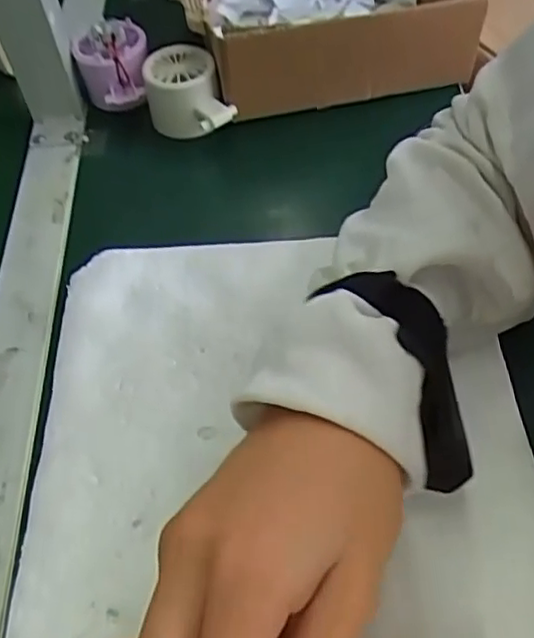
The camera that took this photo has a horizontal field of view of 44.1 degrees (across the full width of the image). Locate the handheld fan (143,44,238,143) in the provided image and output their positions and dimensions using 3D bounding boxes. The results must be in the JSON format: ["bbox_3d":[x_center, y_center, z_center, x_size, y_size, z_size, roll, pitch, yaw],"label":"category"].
[{"bbox_3d":[-0.061,-0.168,0.499,0.052,0.047,0.066,-31,58,-17],"label":"handheld fan"}]

